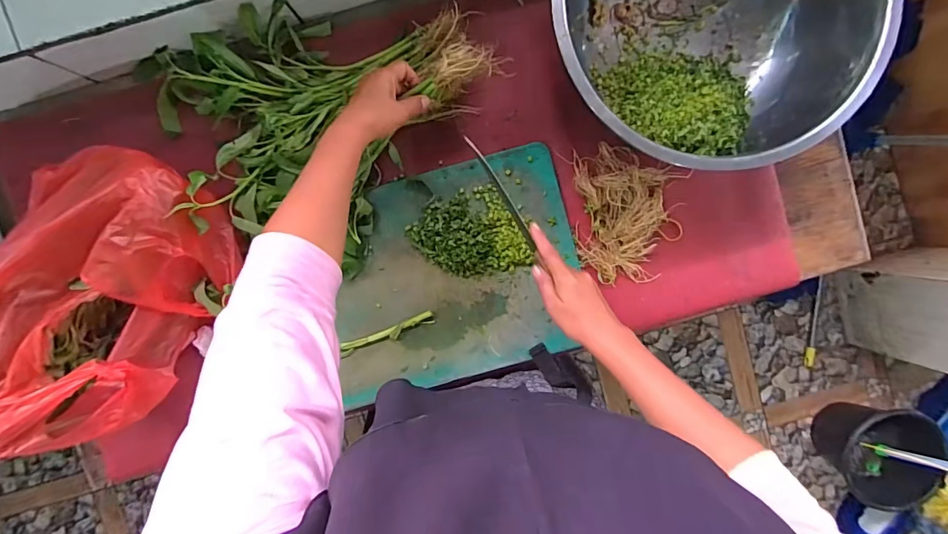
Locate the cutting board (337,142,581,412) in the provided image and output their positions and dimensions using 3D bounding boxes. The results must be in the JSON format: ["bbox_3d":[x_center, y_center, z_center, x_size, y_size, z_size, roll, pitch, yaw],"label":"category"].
[{"bbox_3d":[-0.030,0.011,0.628,0.349,0.025,0.292,-14,95,0],"label":"cutting board"}]

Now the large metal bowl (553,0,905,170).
[{"bbox_3d":[0.277,-0.283,0.552,0.367,0.144,0.317,-5,95,-1],"label":"large metal bowl"}]

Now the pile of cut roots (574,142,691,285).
[{"bbox_3d":[0.222,-0.074,0.630,0.147,0.021,0.188,-4,95,-1],"label":"pile of cut roots"}]

